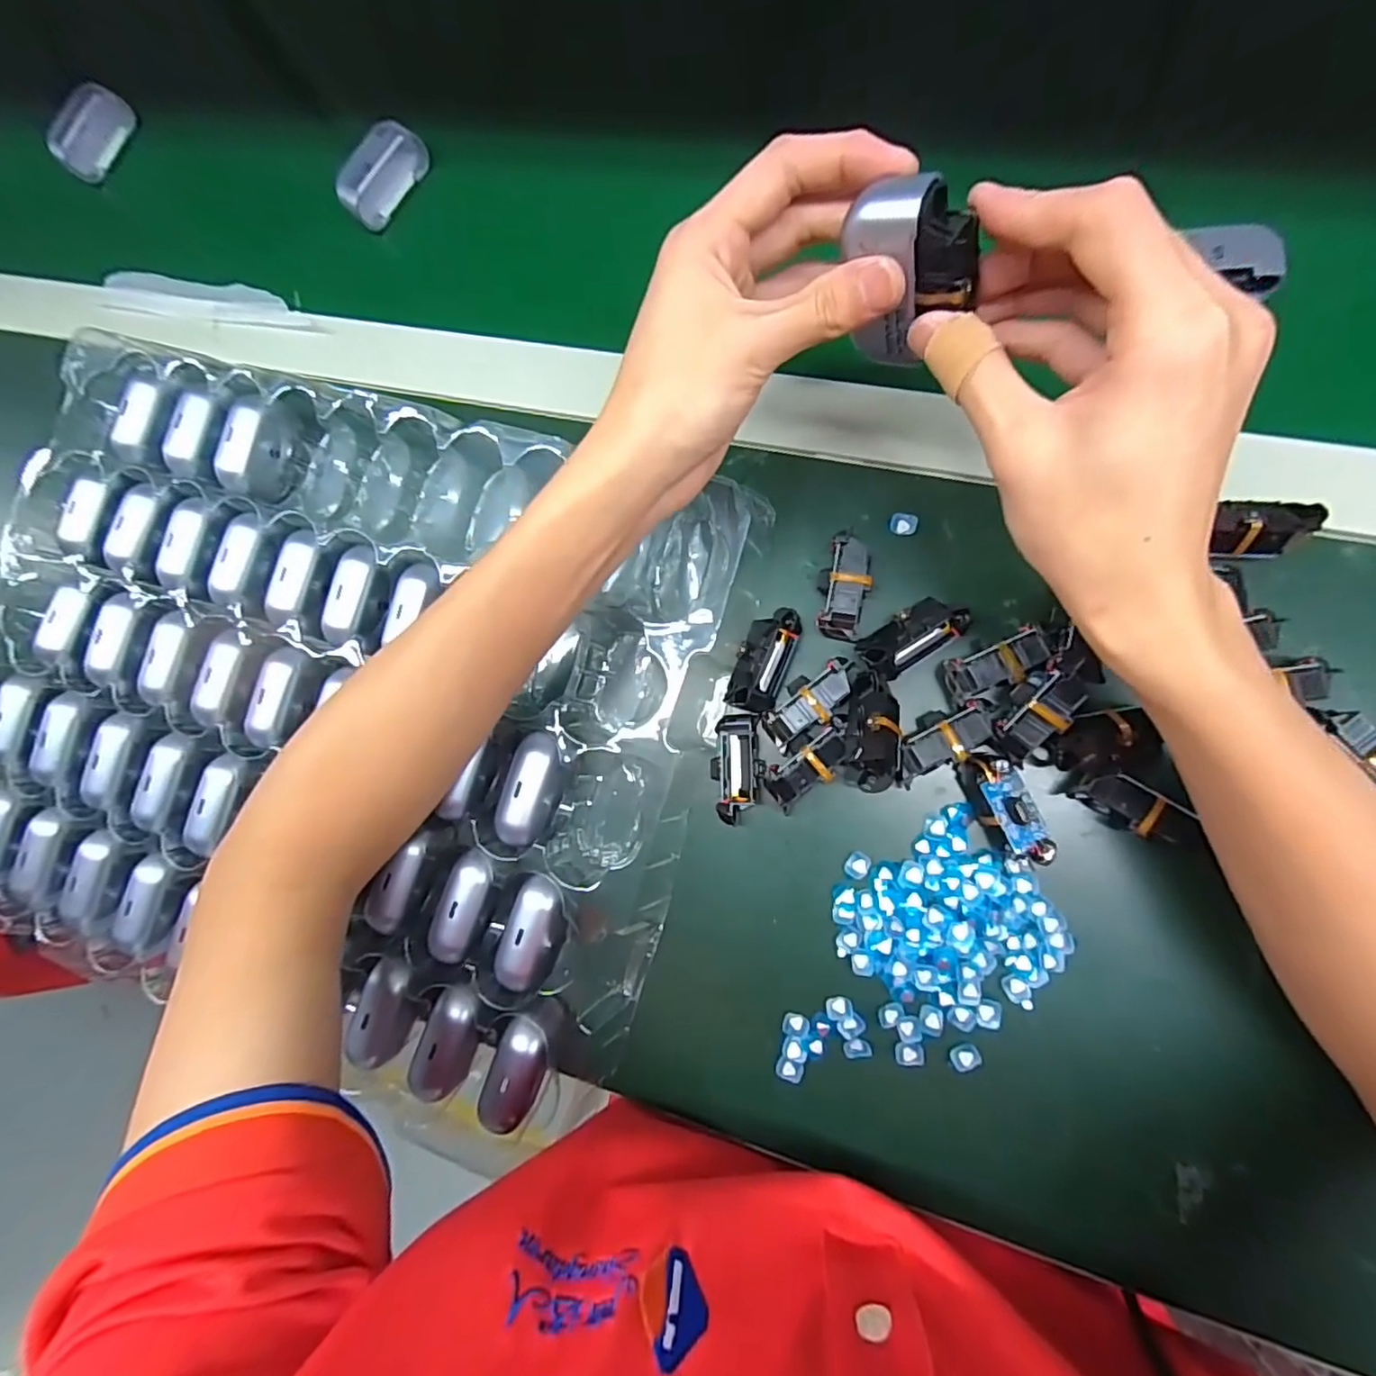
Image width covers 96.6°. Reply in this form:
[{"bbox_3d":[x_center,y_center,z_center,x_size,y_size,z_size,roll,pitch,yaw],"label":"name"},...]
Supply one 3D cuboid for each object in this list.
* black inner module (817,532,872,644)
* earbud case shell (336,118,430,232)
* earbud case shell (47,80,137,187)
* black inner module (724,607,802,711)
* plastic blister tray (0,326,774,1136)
[{"bbox_3d":[0.078,-0.050,0.308,0.022,0.021,0.053,9,86,11],"label":"black inner module"},{"bbox_3d":[-0.193,-0.322,0.385,0.016,0.030,0.063,37,92,11],"label":"earbud case shell"},{"bbox_3d":[-0.424,-0.396,0.436,0.025,0.025,0.061,36,92,12],"label":"earbud case shell"},{"bbox_3d":[0.038,-0.016,0.306,0.025,0.013,0.054,22,89,12],"label":"black inner module"},{"bbox_3d":[-0.213,0.003,0.339,0.438,0.036,0.342,15,88,11],"label":"plastic blister tray"}]

